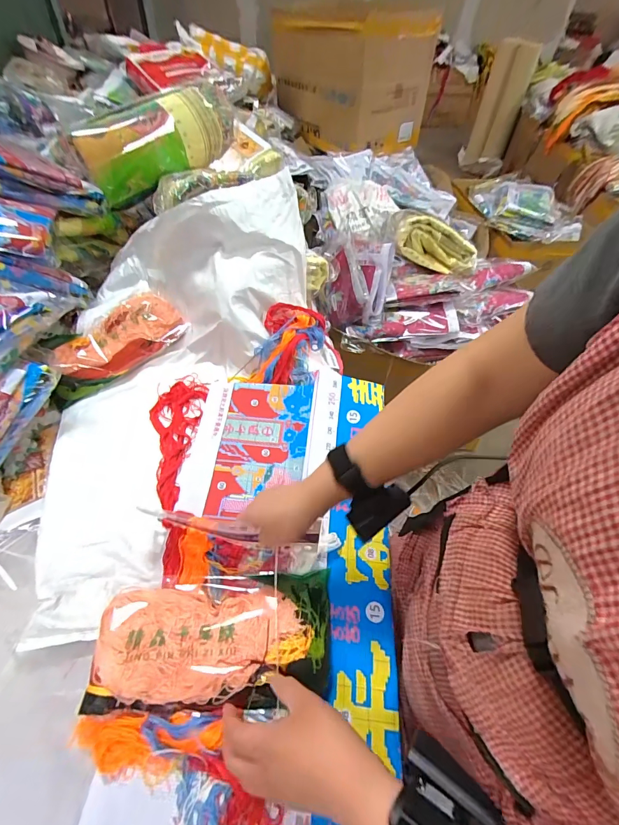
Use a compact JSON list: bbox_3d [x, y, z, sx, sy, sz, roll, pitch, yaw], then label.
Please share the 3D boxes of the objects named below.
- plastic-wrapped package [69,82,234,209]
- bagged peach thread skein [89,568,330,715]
[{"bbox_3d":[-0.287,-0.543,0.749,0.324,0.161,0.048,-34,60,-11],"label":"plastic-wrapped package"},{"bbox_3d":[-0.105,0.265,0.434,0.258,0.045,0.131,-1,51,-8],"label":"bagged peach thread skein"}]

